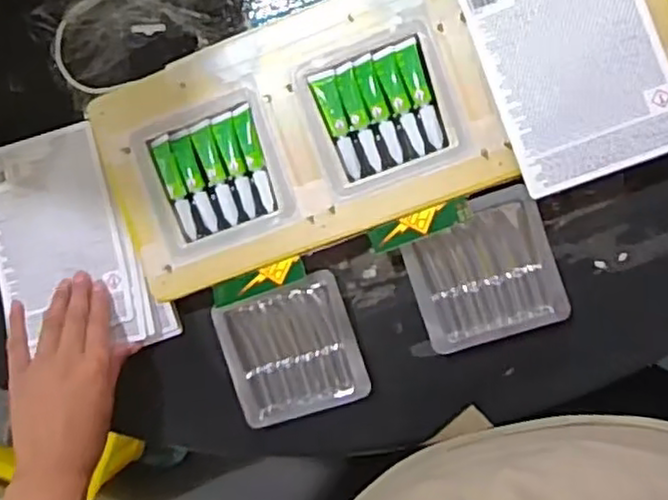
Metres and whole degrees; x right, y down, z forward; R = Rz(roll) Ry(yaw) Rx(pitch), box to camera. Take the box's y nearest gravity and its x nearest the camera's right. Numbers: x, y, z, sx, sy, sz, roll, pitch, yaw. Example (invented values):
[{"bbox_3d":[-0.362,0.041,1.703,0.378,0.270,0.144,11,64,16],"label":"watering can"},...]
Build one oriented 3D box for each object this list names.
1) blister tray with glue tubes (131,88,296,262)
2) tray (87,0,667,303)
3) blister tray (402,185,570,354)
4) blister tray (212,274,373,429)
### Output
[{"bbox_3d":[-0.092,-0.058,0.538,0.104,0.011,0.105,-20,89,10],"label":"blister tray with glue tubes"},{"bbox_3d":[0.035,-0.108,0.530,0.424,0.038,0.166,-20,88,10],"label":"tray"},{"bbox_3d":[0.112,0.016,0.524,0.102,0.019,0.106,-18,89,10],"label":"blister tray"},{"bbox_3d":[-0.033,0.080,0.557,0.101,0.015,0.103,-19,89,10],"label":"blister tray"}]

